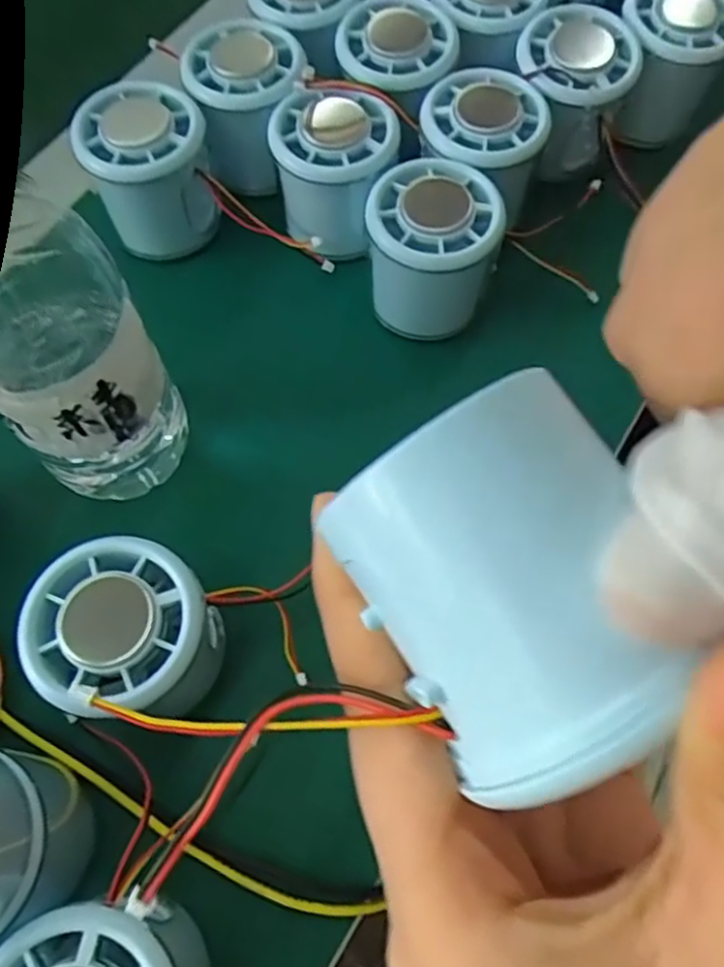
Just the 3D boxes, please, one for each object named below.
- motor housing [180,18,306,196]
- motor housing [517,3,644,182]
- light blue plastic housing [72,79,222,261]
[{"bbox_3d":[-0.057,-0.183,0.354,0.056,0.050,0.067,15,67,7],"label":"motor housing"},{"bbox_3d":[0.101,-0.189,0.356,0.053,0.059,0.053,14,67,7],"label":"motor housing"},{"bbox_3d":[-0.098,-0.144,0.344,0.054,0.071,0.050,-10,66,-3],"label":"light blue plastic housing"}]

